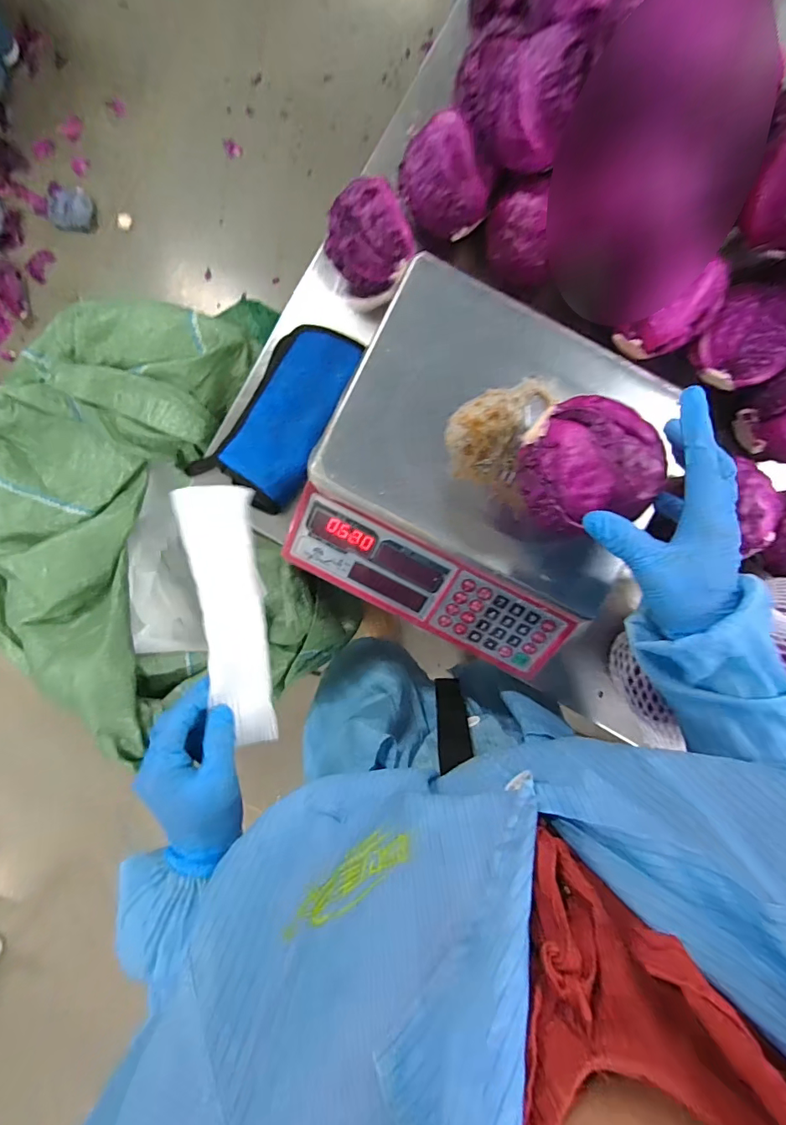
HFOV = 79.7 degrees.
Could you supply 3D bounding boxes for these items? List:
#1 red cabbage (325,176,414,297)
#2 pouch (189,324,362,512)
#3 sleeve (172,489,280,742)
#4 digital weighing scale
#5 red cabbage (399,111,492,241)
[{"bbox_3d":[-0.020,-0.320,0.470,0.078,0.067,0.076,0,93,-1],"label":"red cabbage"},{"bbox_3d":[-0.114,-0.159,0.509,0.106,0.024,0.202,34,92,-3],"label":"pouch"},{"bbox_3d":[-0.135,0.044,0.399,0.055,0.018,0.215,-11,91,-33],"label":"sleeve"},{"bbox_3d":[0.085,-0.073,0.462,0.307,0.086,0.318,26,92,-3],"label":"digital weighing scale"},{"bbox_3d":[0.048,-0.370,0.454,0.075,0.062,0.087,-32,93,0],"label":"red cabbage"}]

